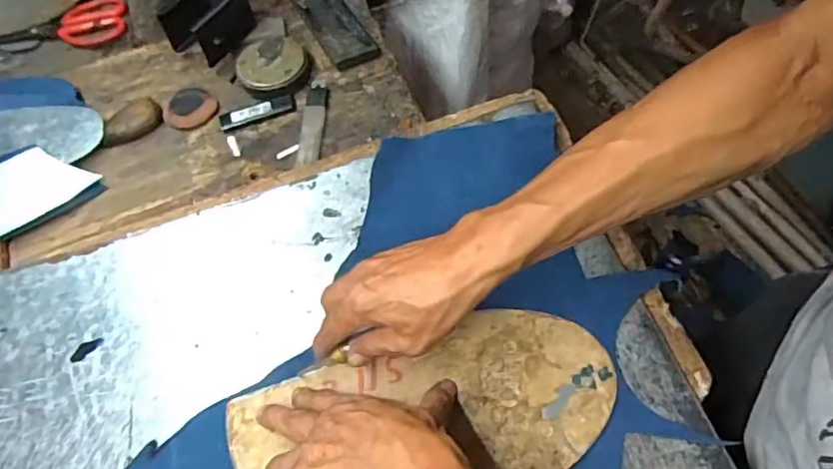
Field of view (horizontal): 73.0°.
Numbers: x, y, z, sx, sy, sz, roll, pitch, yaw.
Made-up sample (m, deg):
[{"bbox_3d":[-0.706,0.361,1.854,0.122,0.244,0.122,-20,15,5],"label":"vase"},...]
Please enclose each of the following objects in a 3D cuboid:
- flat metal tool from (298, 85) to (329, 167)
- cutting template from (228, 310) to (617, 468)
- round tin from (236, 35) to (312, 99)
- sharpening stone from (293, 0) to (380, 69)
[{"bbox_3d":[-0.109,-0.116,0.591,0.024,0.009,0.117,-1,60,0],"label":"flat metal tool"},{"bbox_3d":[0.008,0.140,0.421,0.280,0.007,0.150,-23,62,-8],"label":"cutting template"},{"bbox_3d":[-0.160,-0.190,0.625,0.079,0.026,0.091,-17,61,-10],"label":"round tin"},{"bbox_3d":[-0.099,-0.252,0.669,0.052,0.016,0.152,-24,63,-13],"label":"sharpening stone"}]

